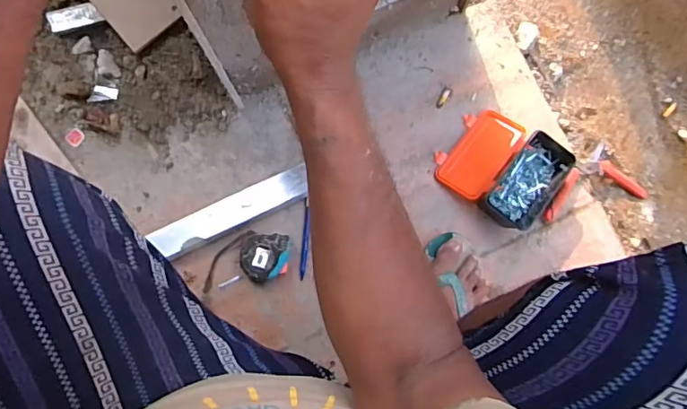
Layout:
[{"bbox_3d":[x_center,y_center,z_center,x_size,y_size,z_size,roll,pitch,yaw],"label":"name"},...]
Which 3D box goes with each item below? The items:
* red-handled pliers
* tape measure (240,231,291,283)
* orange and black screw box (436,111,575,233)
[{"bbox_3d":[0.394,-0.035,0.814,0.190,0.032,0.100,-17,85,-20],"label":"red-handled pliers"},{"bbox_3d":[-0.116,0.079,0.758,0.070,0.033,0.071,6,82,0],"label":"tape measure"},{"bbox_3d":[0.247,-0.055,0.793,0.180,0.048,0.146,37,83,4],"label":"orange and black screw box"}]

